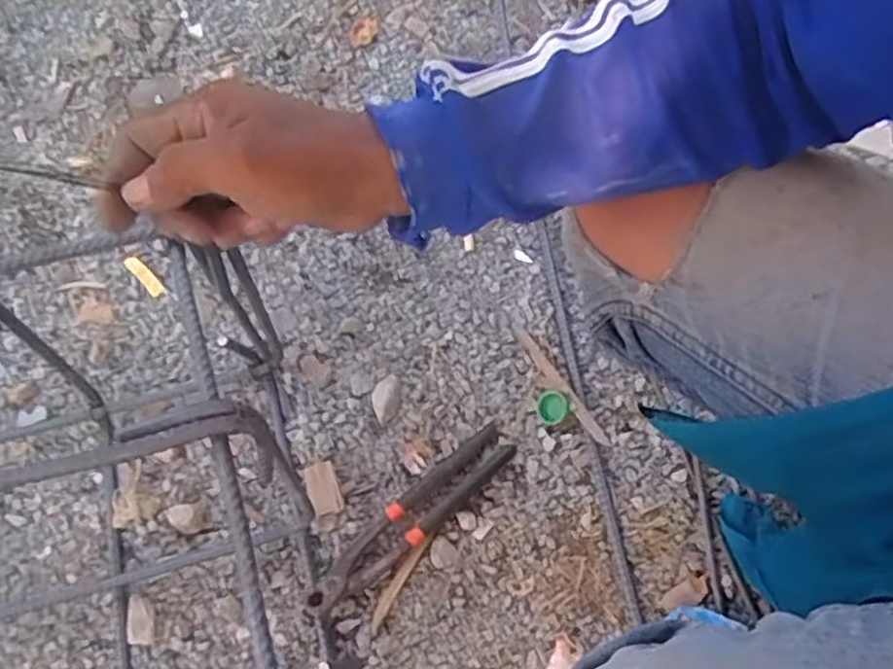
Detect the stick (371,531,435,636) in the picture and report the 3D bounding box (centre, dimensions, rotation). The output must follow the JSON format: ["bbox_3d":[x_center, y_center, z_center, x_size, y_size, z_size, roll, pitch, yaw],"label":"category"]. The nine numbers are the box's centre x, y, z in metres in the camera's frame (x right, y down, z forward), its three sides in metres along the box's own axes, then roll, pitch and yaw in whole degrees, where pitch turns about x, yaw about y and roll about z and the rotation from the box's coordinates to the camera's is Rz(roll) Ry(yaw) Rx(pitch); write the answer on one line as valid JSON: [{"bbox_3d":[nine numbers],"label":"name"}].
[{"bbox_3d":[-0.040,0.211,0.634,0.011,0.007,0.093,30,68,12],"label":"stick"}]

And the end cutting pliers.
[{"bbox_3d":[-0.028,0.160,0.649,0.219,0.022,0.041,-40,72,-17],"label":"end cutting pliers"}]

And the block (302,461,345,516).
[{"bbox_3d":[-0.111,0.139,0.669,0.027,0.015,0.046,-23,68,-12],"label":"block"}]

